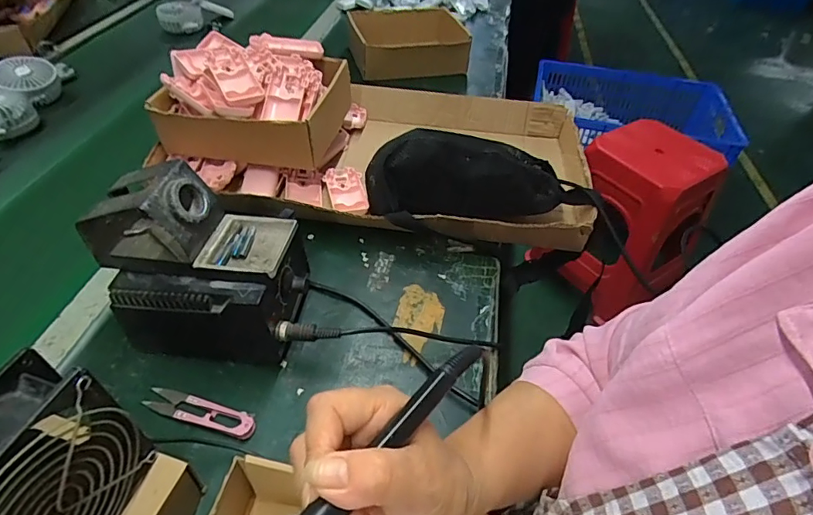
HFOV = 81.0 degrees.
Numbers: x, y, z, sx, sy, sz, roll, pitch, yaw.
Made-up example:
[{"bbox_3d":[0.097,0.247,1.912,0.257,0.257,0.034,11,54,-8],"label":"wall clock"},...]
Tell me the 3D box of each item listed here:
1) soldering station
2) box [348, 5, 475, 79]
[{"bbox_3d":[-0.183,0.012,0.429,0.176,0.158,0.104,-1,44,-6],"label":"soldering station"},{"bbox_3d":[0.008,-0.436,0.960,0.225,0.063,0.209,2,44,-4],"label":"box"}]

